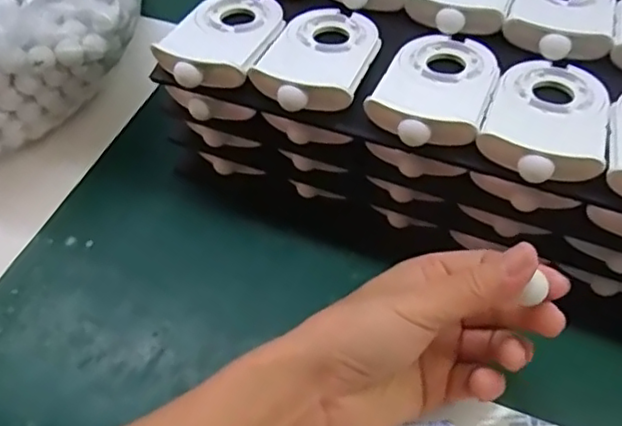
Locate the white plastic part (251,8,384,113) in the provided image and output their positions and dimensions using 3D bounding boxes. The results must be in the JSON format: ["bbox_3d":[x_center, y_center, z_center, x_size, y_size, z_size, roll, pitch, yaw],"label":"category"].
[{"bbox_3d":[0.006,-0.093,0.366,0.059,0.012,0.091,18,56,16],"label":"white plastic part"}]

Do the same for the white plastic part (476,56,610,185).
[{"bbox_3d":[0.122,-0.051,0.328,0.058,0.013,0.091,18,56,16],"label":"white plastic part"}]

